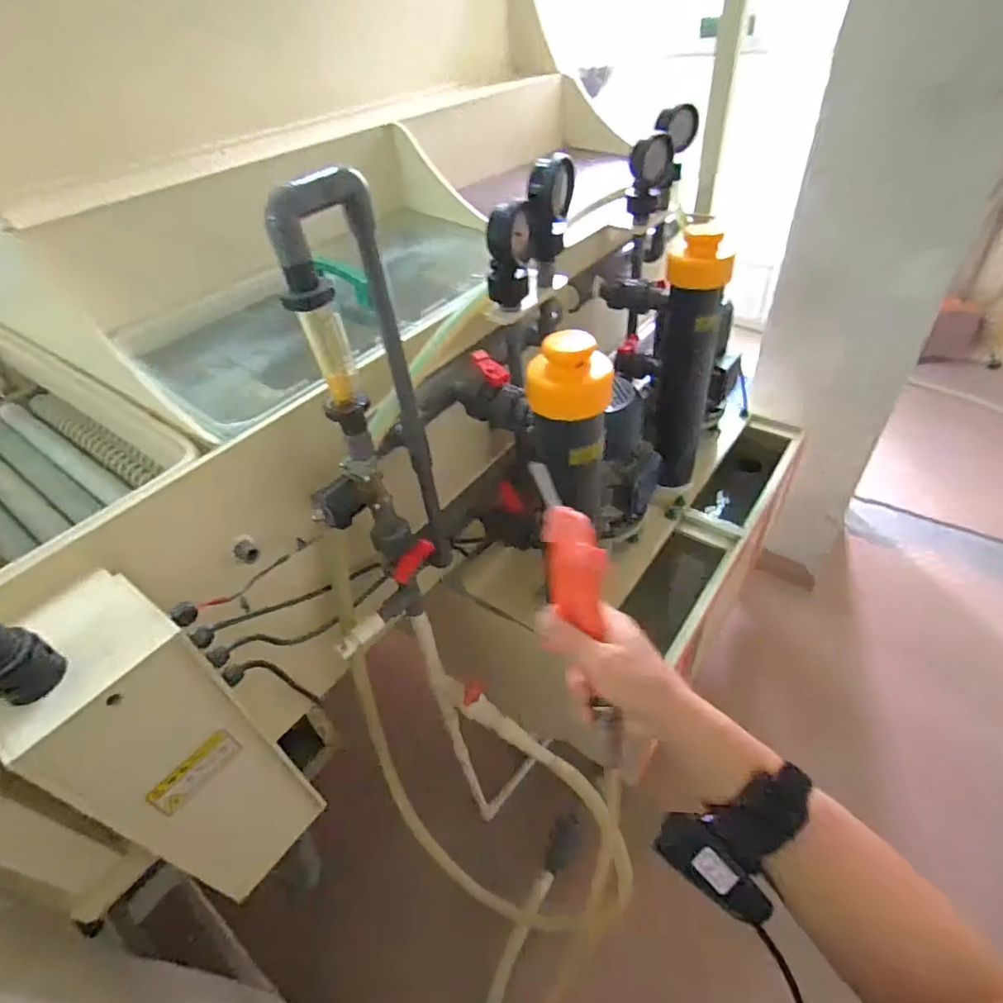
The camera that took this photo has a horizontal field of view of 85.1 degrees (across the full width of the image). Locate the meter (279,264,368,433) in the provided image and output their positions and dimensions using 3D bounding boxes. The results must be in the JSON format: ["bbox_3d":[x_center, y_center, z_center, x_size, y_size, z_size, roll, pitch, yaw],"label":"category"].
[{"bbox_3d":[-0.175,-0.150,0.560,0.048,0.174,0.047,-18,43,-11],"label":"meter"}]

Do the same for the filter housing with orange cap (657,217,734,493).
[{"bbox_3d":[0.335,-0.237,0.997,0.099,0.457,0.094,8,45,16],"label":"filter housing with orange cap"}]

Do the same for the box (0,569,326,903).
[{"bbox_3d":[-0.332,0.254,0.564,0.135,0.370,0.133,27,52,32],"label":"box"}]

